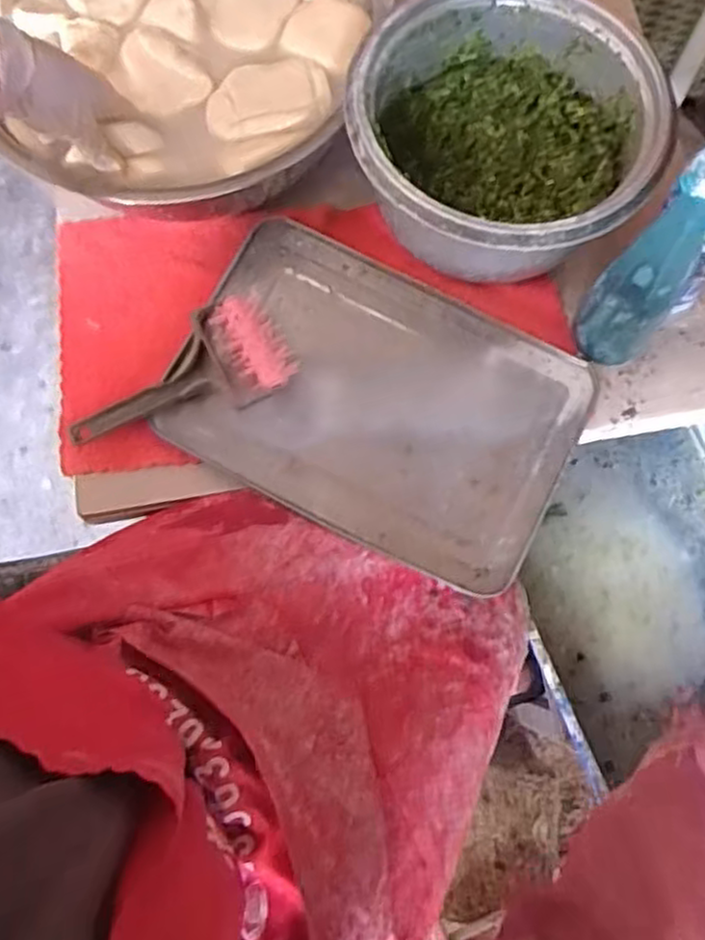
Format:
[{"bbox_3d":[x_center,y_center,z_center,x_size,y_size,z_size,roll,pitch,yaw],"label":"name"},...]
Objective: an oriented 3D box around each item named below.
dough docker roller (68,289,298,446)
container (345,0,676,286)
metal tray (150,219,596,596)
[{"bbox_3d":[-0.152,-0.084,0.628,0.194,0.043,0.086,-17,74,-3],"label":"dough docker roller"},{"bbox_3d":[0.124,-0.274,0.631,0.237,0.129,0.246,-1,74,2],"label":"container"},{"bbox_3d":[0.021,-0.062,0.641,0.337,0.027,0.229,26,76,9],"label":"metal tray"}]

